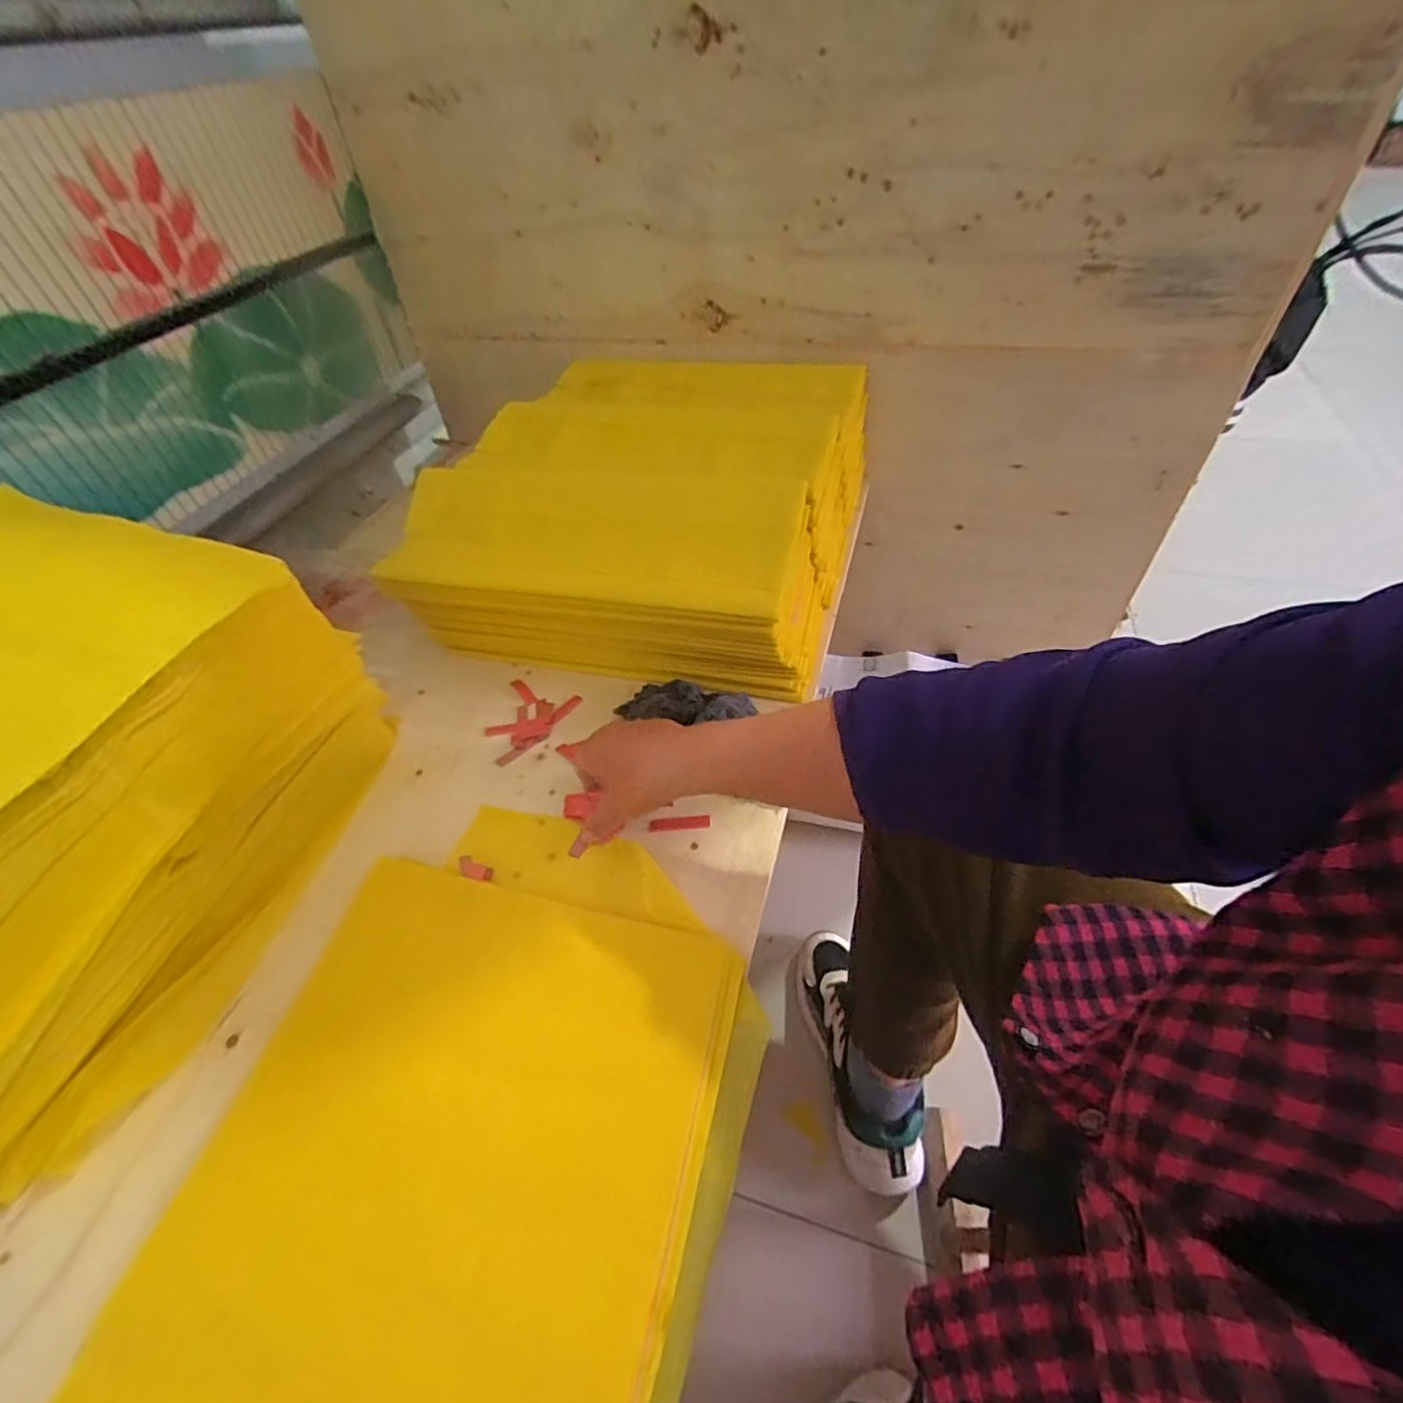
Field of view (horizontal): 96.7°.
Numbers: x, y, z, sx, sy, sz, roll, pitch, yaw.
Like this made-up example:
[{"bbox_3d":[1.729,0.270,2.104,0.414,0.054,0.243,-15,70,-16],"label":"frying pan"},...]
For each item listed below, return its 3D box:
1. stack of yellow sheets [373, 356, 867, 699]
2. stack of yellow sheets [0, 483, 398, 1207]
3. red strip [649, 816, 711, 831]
[{"bbox_3d":[-0.039,-0.218,0.651,0.374,0.152,0.421,9,50,13],"label":"stack of yellow sheets"},{"bbox_3d":[-0.450,0.065,0.408,0.295,0.219,0.367,9,50,14],"label":"stack of yellow sheets"},{"bbox_3d":[-0.017,0.094,0.481,0.047,0.004,0.010,-4,58,1],"label":"red strip"}]

